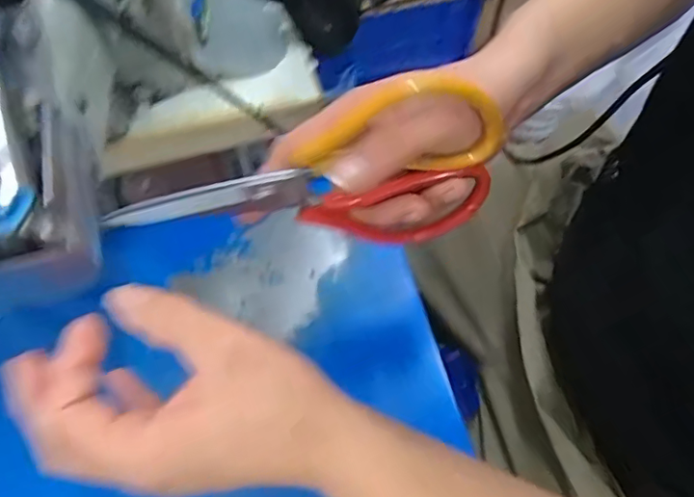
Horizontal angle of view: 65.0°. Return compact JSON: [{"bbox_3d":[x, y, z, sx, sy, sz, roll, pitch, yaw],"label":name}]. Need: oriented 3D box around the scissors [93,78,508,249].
[{"bbox_3d":[-0.015,-0.027,0.286,0.196,0.090,0.006,-16,43,-1],"label":"scissors"}]

